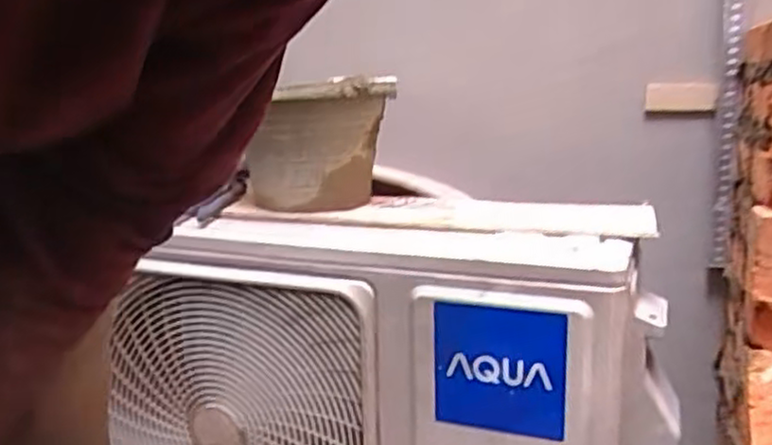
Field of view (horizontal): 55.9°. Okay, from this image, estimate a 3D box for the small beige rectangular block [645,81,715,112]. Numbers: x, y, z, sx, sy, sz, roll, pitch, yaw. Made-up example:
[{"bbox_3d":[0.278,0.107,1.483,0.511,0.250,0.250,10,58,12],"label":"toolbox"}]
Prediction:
[{"bbox_3d":[0.439,-0.188,1.089,0.096,0.042,0.013,5,11,30],"label":"small beige rectangular block"}]

